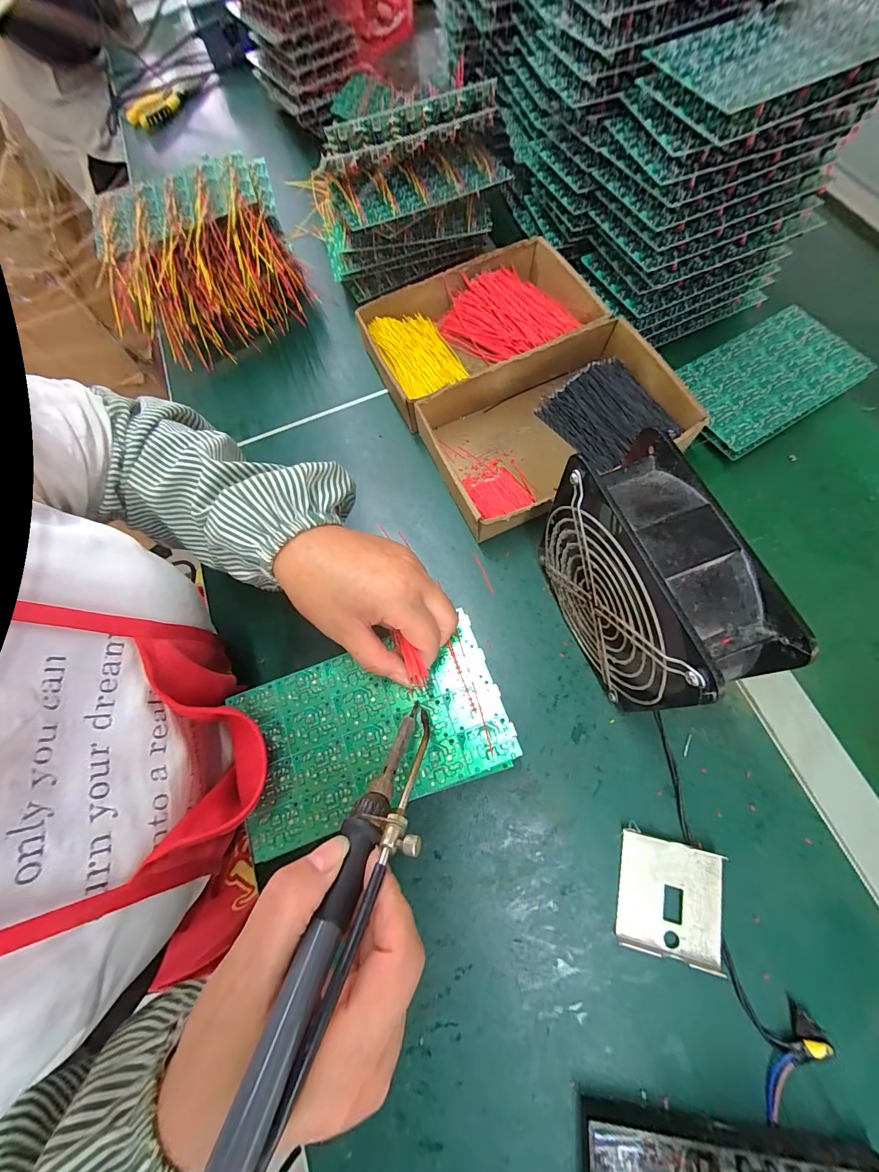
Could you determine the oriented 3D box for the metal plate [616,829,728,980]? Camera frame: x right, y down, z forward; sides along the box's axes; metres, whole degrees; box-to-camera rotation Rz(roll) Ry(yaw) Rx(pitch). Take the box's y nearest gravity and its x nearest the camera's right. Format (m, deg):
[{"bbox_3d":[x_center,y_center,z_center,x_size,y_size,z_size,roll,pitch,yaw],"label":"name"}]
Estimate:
[{"bbox_3d":[0.158,0.213,0.274,0.064,0.009,0.068,11,72,9],"label":"metal plate"}]

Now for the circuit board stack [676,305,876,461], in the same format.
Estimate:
[{"bbox_3d":[0.318,-0.201,0.401,0.174,0.026,0.104,-32,71,-7],"label":"circuit board stack"}]

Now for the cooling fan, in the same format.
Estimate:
[{"bbox_3d":[0.128,0.004,0.276,0.061,0.152,0.147,-19,70,-3],"label":"cooling fan"}]

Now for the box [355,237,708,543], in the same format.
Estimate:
[{"bbox_3d":[0.076,-0.213,0.417,0.241,0.051,0.303,-25,71,-4],"label":"box"}]

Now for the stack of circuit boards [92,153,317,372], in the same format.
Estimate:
[{"bbox_3d":[-0.258,-0.362,0.459,0.191,0.107,0.171,-25,71,-5],"label":"stack of circuit boards"}]

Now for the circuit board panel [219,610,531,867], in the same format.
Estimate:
[{"bbox_3d":[-0.045,0.093,0.265,0.171,0.004,0.103,-21,69,-2],"label":"circuit board panel"}]

